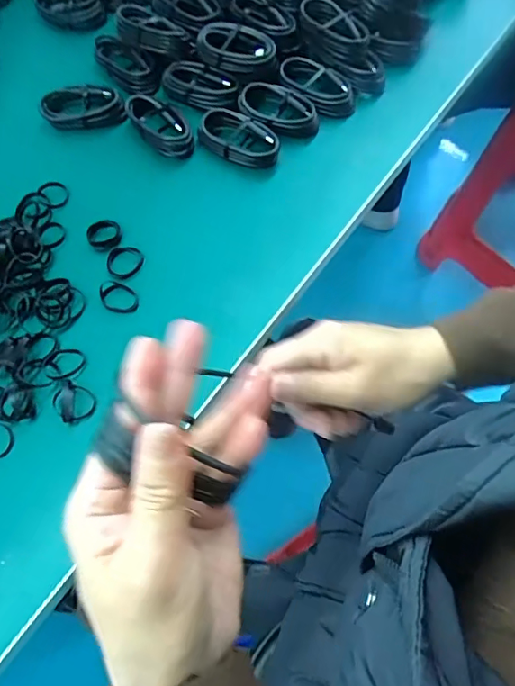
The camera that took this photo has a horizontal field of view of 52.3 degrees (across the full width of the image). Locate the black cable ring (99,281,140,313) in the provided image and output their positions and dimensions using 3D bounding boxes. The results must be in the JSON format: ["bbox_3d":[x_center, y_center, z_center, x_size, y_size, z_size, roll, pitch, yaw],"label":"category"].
[{"bbox_3d":[-0.106,-0.035,0.398,0.030,0.006,0.022,14,68,8],"label":"black cable ring"}]

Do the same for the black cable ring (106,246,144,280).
[{"bbox_3d":[-0.104,-0.064,0.413,0.027,0.007,0.030,8,70,-8],"label":"black cable ring"}]

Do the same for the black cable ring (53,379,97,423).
[{"bbox_3d":[-0.126,0.041,0.360,0.028,0.006,0.026,-1,67,2],"label":"black cable ring"}]

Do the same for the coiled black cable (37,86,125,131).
[{"bbox_3d":[-0.156,-0.211,0.468,0.074,0.013,0.038,-7,67,-1],"label":"coiled black cable"}]

